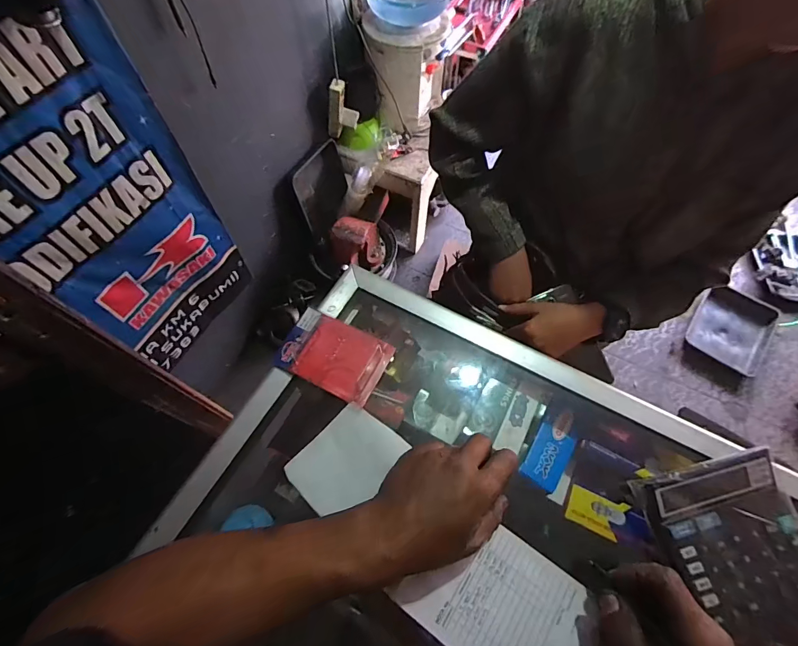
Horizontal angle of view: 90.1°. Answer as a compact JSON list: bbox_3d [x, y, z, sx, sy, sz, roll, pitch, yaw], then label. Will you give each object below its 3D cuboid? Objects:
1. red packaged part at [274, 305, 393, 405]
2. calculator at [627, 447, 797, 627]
[{"bbox_3d":[-0.073,0.034,0.442,0.114,0.030,0.080,24,66,11],"label":"red packaged part"},{"bbox_3d":[0.297,0.189,0.350,0.129,0.024,0.125,-12,64,-6],"label":"calculator"}]

